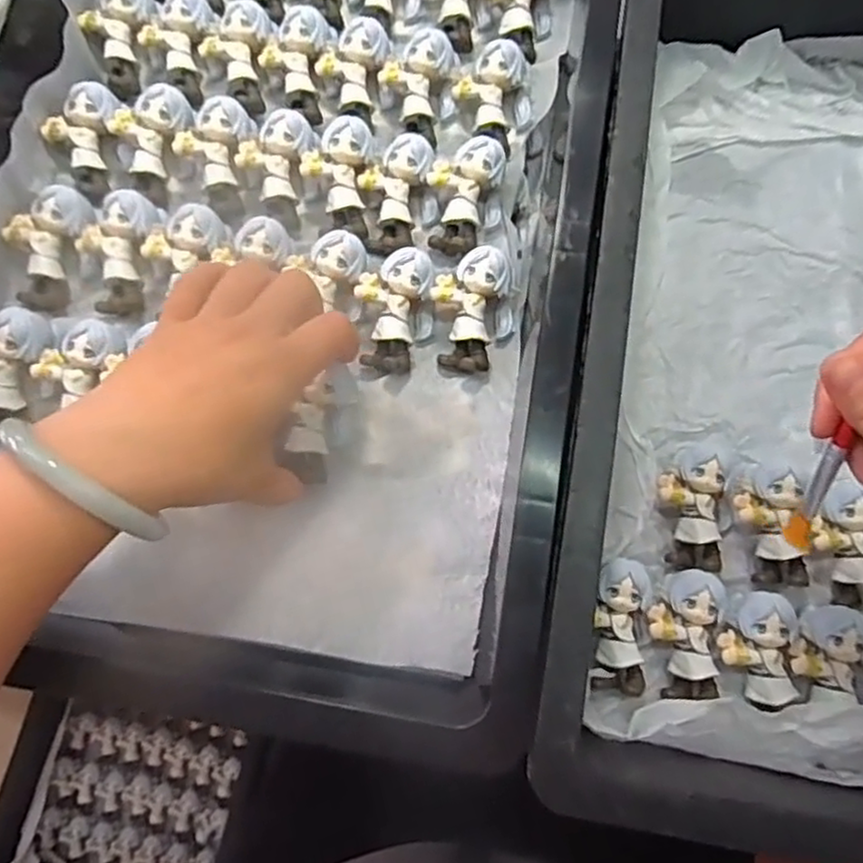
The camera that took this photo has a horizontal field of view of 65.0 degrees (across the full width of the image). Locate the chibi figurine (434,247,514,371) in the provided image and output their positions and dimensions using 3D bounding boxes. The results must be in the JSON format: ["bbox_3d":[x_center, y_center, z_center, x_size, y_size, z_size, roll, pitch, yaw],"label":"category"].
[{"bbox_3d":[0.022,-0.061,0.345,0.040,0.030,0.056,1,77,0],"label":"chibi figurine"}]

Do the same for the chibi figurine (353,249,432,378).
[{"bbox_3d":[-0.018,-0.060,0.346,0.037,0.026,0.058,-1,77,0],"label":"chibi figurine"}]

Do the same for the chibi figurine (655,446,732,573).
[{"bbox_3d":[0.131,0.037,0.346,0.032,0.024,0.065,5,77,1],"label":"chibi figurine"}]

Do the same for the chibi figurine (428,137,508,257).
[{"bbox_3d":[0.018,-0.125,0.360,0.038,0.025,0.053,8,77,2],"label":"chibi figurine"}]

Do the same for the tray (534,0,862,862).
[{"bbox_3d":[0.224,-0.046,0.337,0.308,0.089,0.448,9,77,2],"label":"tray"}]

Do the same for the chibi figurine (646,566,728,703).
[{"bbox_3d":[0.123,0.098,0.328,0.034,0.018,0.060,4,77,1],"label":"chibi figurine"}]

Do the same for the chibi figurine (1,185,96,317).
[{"bbox_3d":[-0.200,-0.094,0.350,0.037,0.022,0.065,15,101,3],"label":"chibi figurine"}]

